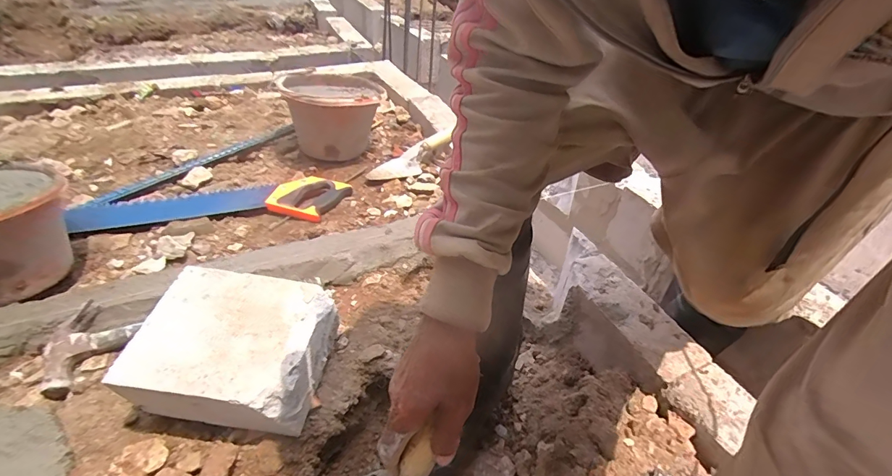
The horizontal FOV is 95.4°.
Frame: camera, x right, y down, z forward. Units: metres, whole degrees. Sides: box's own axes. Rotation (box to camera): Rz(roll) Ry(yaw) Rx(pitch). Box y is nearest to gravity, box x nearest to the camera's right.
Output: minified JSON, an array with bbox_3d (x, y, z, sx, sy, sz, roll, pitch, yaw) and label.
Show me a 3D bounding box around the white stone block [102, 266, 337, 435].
[{"bbox_3d":[-0.260,0.144,0.516,0.194,0.119,0.156,6,40,3],"label":"white stone block"}]

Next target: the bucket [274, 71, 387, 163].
[{"bbox_3d":[-0.275,-0.308,1.021,0.213,0.183,0.260,-8,41,-13],"label":"bucket"}]

